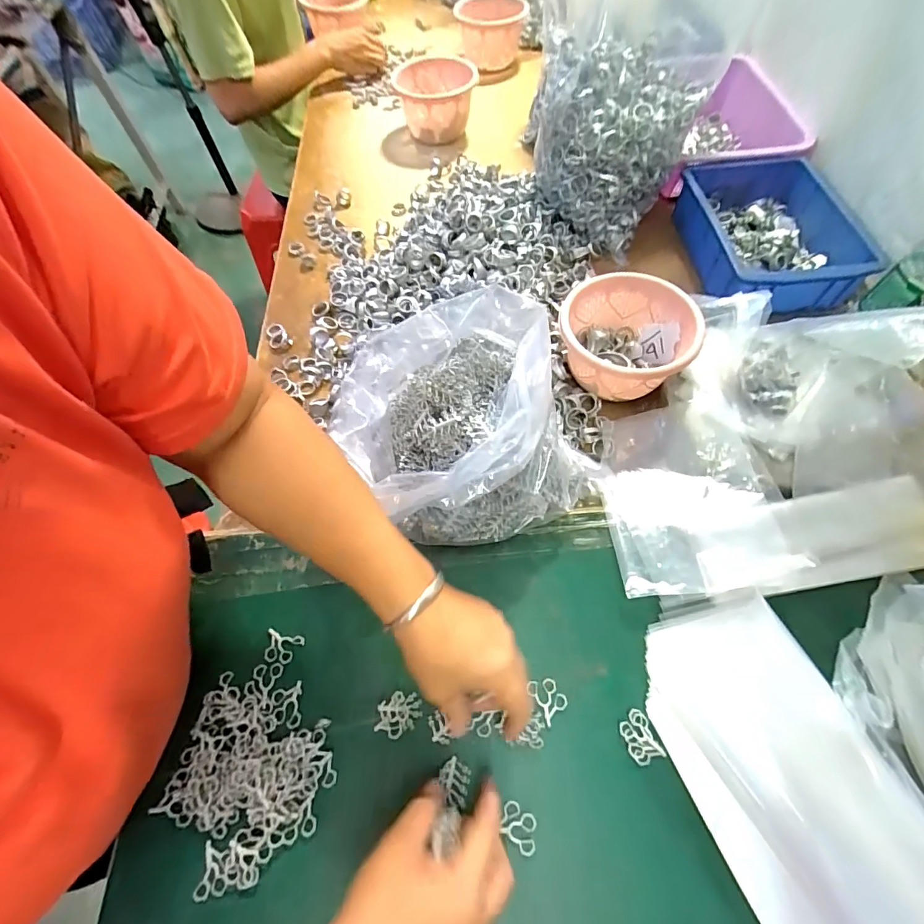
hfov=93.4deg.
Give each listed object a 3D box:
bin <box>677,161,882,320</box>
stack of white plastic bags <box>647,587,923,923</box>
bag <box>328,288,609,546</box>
[{"bbox_3d":[0.413,-0.308,0.596,0.181,0.079,0.233,-5,62,0],"label":"bin"},{"bbox_3d":[0.255,0.278,0.286,0.125,0.052,0.368,-20,63,-6],"label":"stack of white plastic bags"},{"bbox_3d":[0.002,-0.016,0.405,0.201,0.146,0.194,-40,67,-16],"label":"bag"}]

